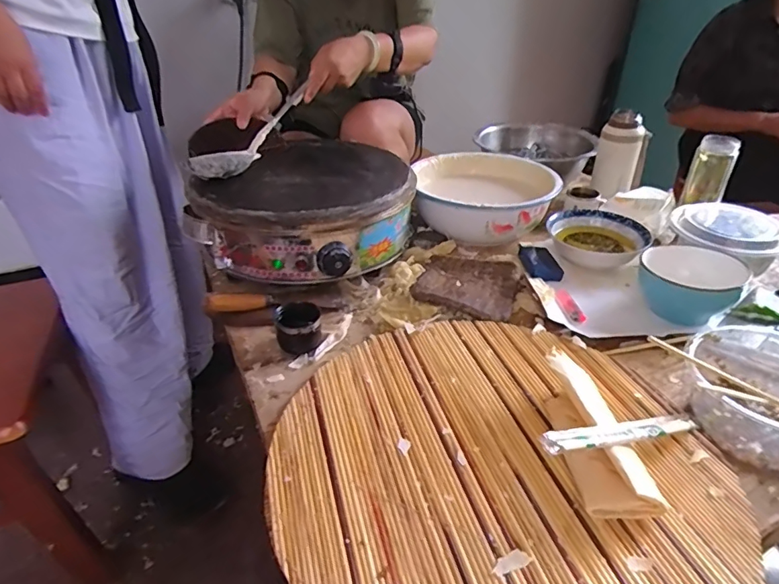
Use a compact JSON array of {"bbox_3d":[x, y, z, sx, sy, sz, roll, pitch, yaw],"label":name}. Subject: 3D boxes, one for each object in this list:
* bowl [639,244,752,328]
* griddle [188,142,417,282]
[{"bbox_3d":[0.444,-0.014,0.716,0.131,0.064,0.127,-1,33,0],"label":"bowl"},{"bbox_3d":[-0.131,-0.154,0.852,0.324,0.129,0.320,8,34,13],"label":"griddle"}]

